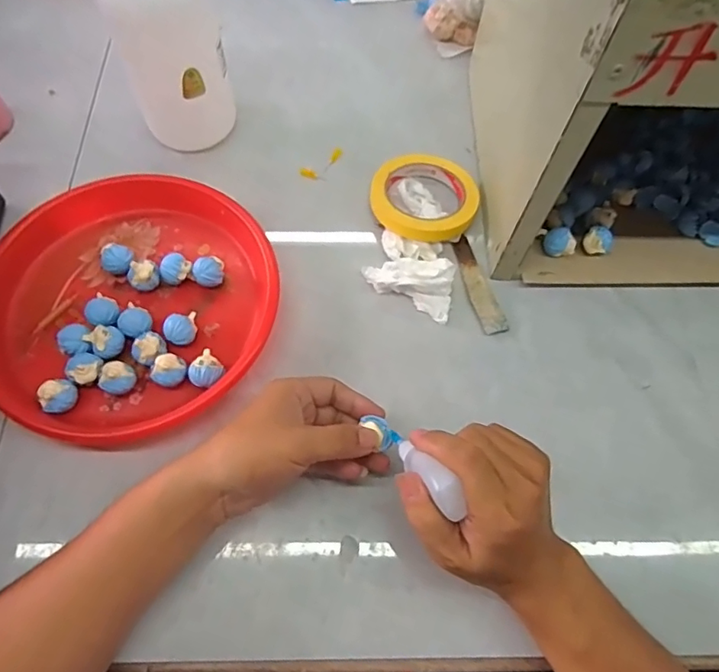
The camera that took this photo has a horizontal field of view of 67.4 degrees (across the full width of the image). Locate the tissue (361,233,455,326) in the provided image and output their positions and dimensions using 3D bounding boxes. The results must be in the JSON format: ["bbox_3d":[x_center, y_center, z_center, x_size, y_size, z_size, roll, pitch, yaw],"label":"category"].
[{"bbox_3d":[0.053,-0.062,0.509,0.088,0.025,0.064,26,68,11],"label":"tissue"}]

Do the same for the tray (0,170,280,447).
[{"bbox_3d":[-0.205,-0.033,0.482,0.253,0.028,0.247,0,66,-1],"label":"tray"}]

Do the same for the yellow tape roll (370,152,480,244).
[{"bbox_3d":[0.065,-0.138,0.548,0.106,0.024,0.099,0,66,-1],"label":"yellow tape roll"}]

